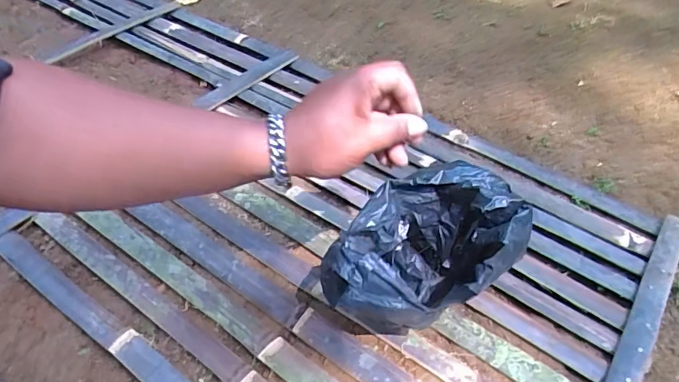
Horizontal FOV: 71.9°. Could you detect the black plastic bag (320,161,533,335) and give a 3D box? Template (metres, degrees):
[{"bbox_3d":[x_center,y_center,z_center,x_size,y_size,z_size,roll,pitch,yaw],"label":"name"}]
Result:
[{"bbox_3d":[0.078,0.074,0.459,0.136,0.156,0.191,31,51,26],"label":"black plastic bag"}]

